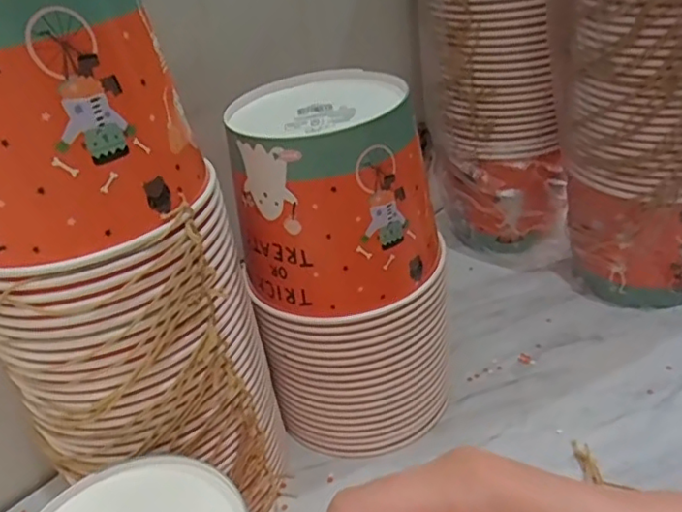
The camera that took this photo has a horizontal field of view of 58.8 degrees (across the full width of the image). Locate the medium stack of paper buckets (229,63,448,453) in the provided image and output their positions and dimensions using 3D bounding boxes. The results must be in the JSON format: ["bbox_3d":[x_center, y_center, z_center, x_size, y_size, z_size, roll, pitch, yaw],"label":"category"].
[{"bbox_3d":[0.009,0.014,0.482,0.148,0.272,0.137,-8,32,0],"label":"medium stack of paper buckets"}]

